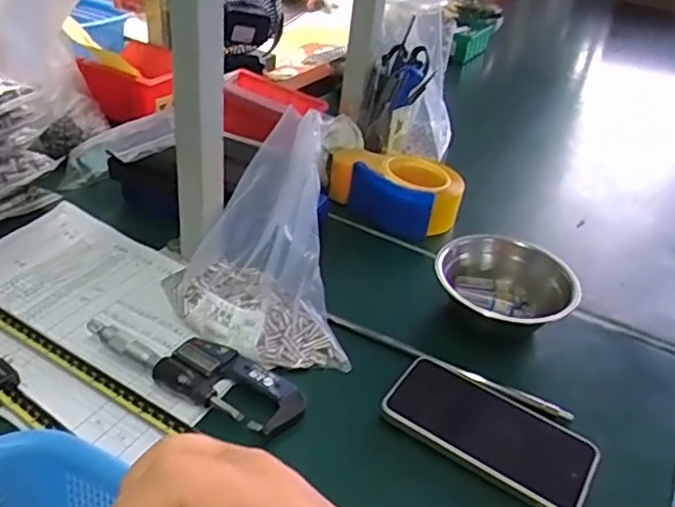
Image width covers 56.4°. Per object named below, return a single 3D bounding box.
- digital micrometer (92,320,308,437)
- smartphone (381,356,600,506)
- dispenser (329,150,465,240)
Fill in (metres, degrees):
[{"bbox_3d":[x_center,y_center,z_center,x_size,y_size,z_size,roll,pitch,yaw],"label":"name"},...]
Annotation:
[{"bbox_3d":[-0.114,0.089,0.505,0.182,0.018,0.054,21,36,18],"label":"digital micrometer"},{"bbox_3d":[0.117,0.133,0.482,0.153,0.018,0.078,25,38,22],"label":"smartphone"},{"bbox_3d":[0.073,-0.080,0.747,0.144,0.062,0.097,25,38,23],"label":"dispenser"}]

